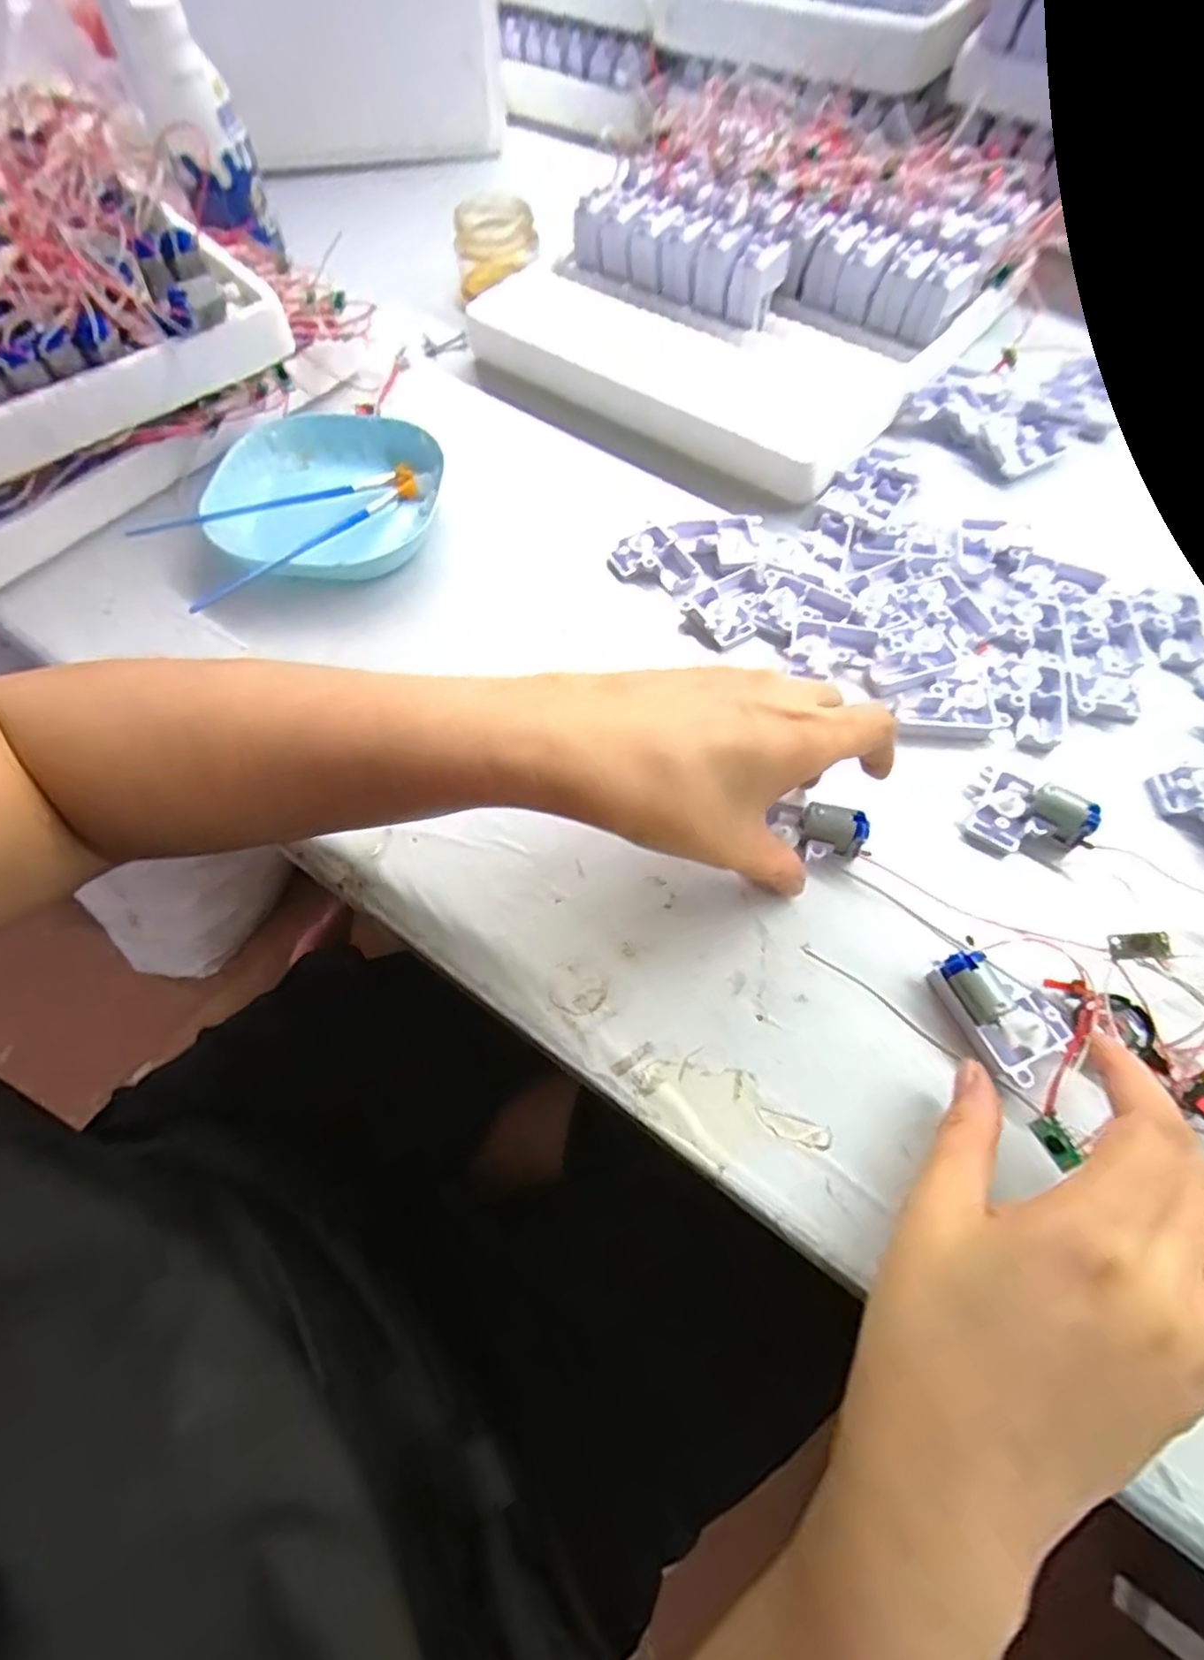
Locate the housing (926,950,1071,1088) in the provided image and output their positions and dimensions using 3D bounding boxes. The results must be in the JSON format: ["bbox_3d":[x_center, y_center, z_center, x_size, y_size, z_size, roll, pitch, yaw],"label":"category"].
[{"bbox_3d":[0.158,0.069,0.271,0.033,0.019,0.050,-25,65,-10],"label":"housing"}]

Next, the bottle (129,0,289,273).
[{"bbox_3d":[-0.297,-0.514,0.519,0.061,0.144,0.059,-25,31,-10],"label":"bottle"}]

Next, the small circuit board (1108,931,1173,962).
[{"bbox_3d":[0.205,0.044,0.263,0.018,0.004,0.010,-15,72,41],"label":"small circuit board"}]

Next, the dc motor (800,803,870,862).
[{"bbox_3d":[0.103,0.001,0.307,0.029,0.016,0.016,10,65,7],"label":"dc motor"}]

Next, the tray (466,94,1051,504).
[{"bbox_3d":[0.094,-0.378,0.483,0.289,0.086,0.326,35,70,18],"label":"tray"}]

